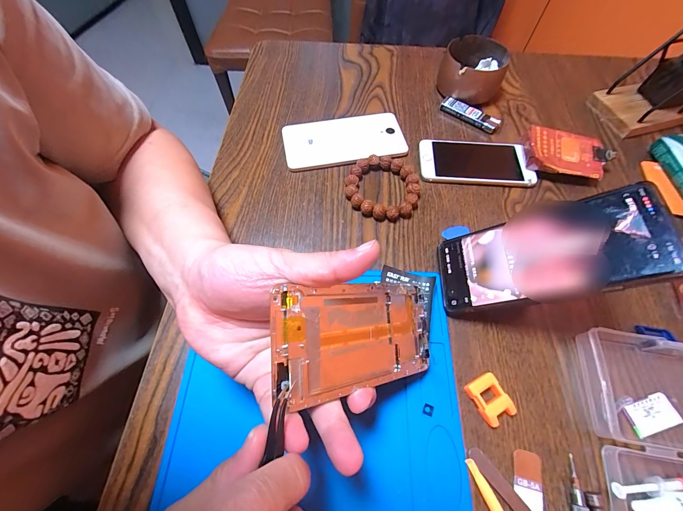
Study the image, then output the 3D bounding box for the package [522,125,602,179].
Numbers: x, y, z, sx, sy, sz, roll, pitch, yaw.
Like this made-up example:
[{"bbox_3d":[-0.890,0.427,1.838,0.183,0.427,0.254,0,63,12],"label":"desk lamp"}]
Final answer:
[{"bbox_3d":[0.263,-0.119,0.361,0.085,0.025,0.058,15,63,8],"label":"package"}]

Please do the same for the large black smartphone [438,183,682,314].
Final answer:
[{"bbox_3d":[0.160,0.000,0.250,0.162,0.010,0.074,-19,55,36],"label":"large black smartphone"}]

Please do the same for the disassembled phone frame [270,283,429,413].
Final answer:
[{"bbox_3d":[0.017,0.055,0.209,0.138,0.004,0.067,5,78,-40],"label":"disassembled phone frame"}]

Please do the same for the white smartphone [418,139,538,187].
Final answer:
[{"bbox_3d":[0.161,-0.116,0.372,0.131,0.009,0.071,2,62,1],"label":"white smartphone"}]

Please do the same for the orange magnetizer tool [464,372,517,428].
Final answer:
[{"bbox_3d":[0.120,0.118,0.248,0.026,0.013,0.035,-24,65,-12],"label":"orange magnetizer tool"}]

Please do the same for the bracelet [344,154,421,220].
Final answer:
[{"bbox_3d":[0.046,-0.079,0.348,0.082,0.017,0.088,0,62,0],"label":"bracelet"}]

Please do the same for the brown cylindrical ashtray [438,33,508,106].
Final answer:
[{"bbox_3d":[0.180,-0.256,0.420,0.081,0.051,0.085,0,62,0],"label":"brown cylindrical ashtray"}]

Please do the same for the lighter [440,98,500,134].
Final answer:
[{"bbox_3d":[0.172,-0.190,0.408,0.080,0.014,0.020,34,68,16],"label":"lighter"}]

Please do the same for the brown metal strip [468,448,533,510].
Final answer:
[{"bbox_3d":[0.131,0.185,0.217,0.013,0.004,0.096,-35,68,-17],"label":"brown metal strip"}]

